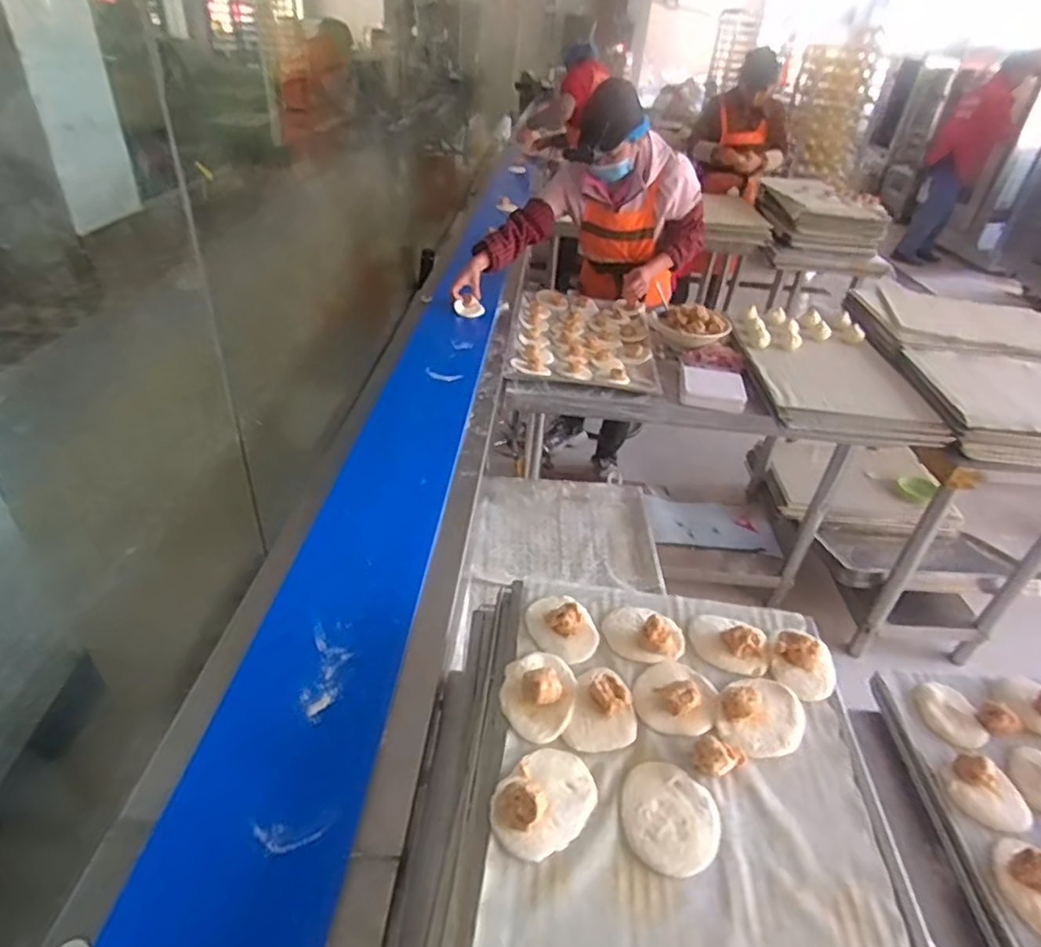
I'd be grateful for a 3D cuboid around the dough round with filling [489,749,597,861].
[{"bbox_3d":[0.024,0.307,0.595,0.081,0.031,0.107,30,42,30],"label":"dough round with filling"}]

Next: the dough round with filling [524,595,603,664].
[{"bbox_3d":[0.054,0.181,0.775,0.081,0.038,0.104,-13,40,-24],"label":"dough round with filling"}]

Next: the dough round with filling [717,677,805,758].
[{"bbox_3d":[0.269,0.263,0.689,0.102,0.030,0.084,-25,46,-36],"label":"dough round with filling"}]

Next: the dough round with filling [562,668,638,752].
[{"bbox_3d":[0.094,0.255,0.681,0.070,0.033,0.093,14,37,11],"label":"dough round with filling"}]

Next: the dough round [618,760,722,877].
[{"bbox_3d":[0.145,0.329,0.606,0.092,0.011,0.103,6,36,0],"label":"dough round"}]

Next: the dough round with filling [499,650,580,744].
[{"bbox_3d":[0.022,0.235,0.690,0.084,0.038,0.108,10,36,6],"label":"dough round with filling"}]

